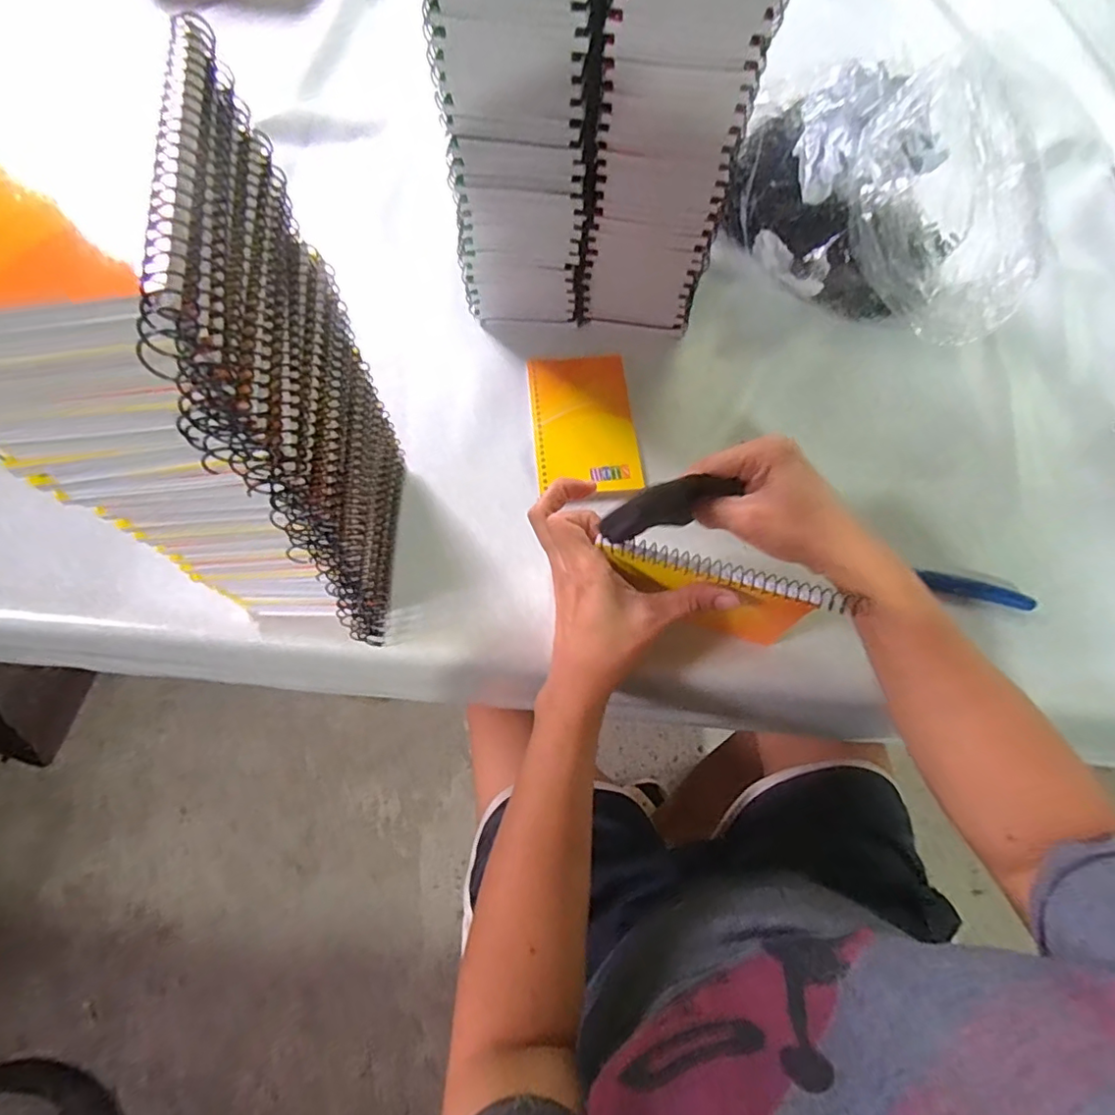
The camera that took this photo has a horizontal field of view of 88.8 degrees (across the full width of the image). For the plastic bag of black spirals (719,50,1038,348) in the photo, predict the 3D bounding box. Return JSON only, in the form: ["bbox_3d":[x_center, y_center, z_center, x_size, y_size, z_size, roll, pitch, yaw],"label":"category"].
[{"bbox_3d":[0.265,-0.277,0.460,0.119,0.157,0.238,-29,71,-13],"label":"plastic bag of black spirals"}]

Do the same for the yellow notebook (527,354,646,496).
[{"bbox_3d":[0.021,-0.110,0.461,0.081,0.007,0.133,-5,68,-4],"label":"yellow notebook"}]

